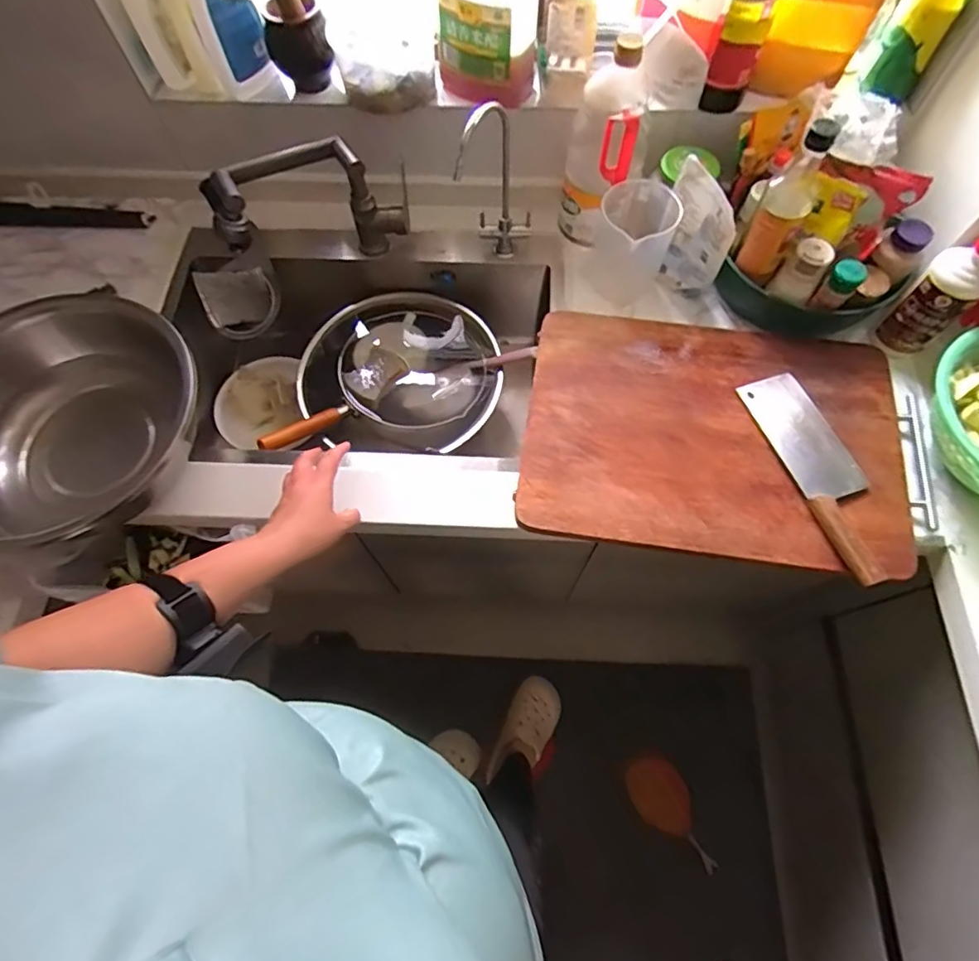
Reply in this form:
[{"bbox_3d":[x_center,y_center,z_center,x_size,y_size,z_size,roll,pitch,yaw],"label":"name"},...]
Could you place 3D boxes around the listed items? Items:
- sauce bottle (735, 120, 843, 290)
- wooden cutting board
[{"bbox_3d":[0.380,-0.355,0.707,0.055,0.204,0.055,29,70,13],"label":"sauce bottle"},{"bbox_3d":[0.293,-0.063,0.741,0.477,0.025,0.336,8,66,4],"label":"wooden cutting board"}]

